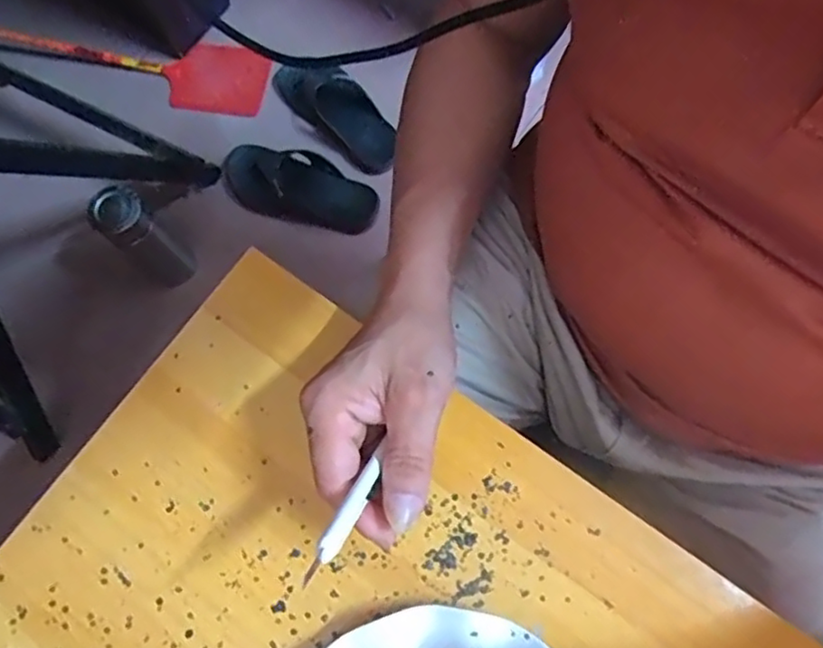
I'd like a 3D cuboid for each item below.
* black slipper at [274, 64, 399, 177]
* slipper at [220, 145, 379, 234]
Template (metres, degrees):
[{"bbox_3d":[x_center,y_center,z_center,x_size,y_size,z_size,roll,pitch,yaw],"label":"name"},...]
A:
[{"bbox_3d":[-0.113,-0.336,0.982,0.097,0.045,0.242,-42,78,-10],"label":"black slipper"},{"bbox_3d":[-0.177,-0.207,0.965,0.249,0.048,0.118,16,75,6],"label":"slipper"}]

